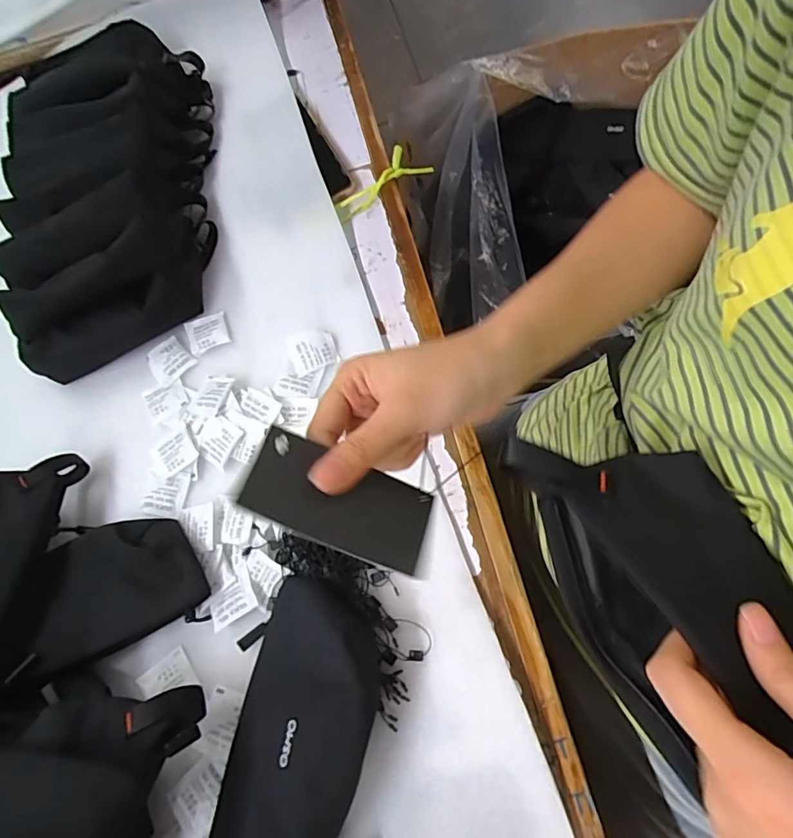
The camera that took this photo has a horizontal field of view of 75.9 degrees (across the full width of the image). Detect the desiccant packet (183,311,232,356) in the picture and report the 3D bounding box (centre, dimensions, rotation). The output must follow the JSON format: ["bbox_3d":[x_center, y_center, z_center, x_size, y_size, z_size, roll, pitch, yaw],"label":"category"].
[{"bbox_3d":[-0.183,-0.084,0.492,0.039,0.005,0.038,-20,68,-6],"label":"desiccant packet"}]

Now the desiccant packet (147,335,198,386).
[{"bbox_3d":[-0.218,-0.056,0.487,0.039,0.004,0.041,-43,72,-14],"label":"desiccant packet"}]

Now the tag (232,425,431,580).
[{"bbox_3d":[-0.026,0.036,0.235,0.085,0.007,0.046,24,46,-6],"label":"tag"}]

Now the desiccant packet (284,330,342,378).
[{"bbox_3d":[-0.076,-0.063,0.461,0.041,0.006,0.039,-21,68,-6],"label":"desiccant packet"}]

